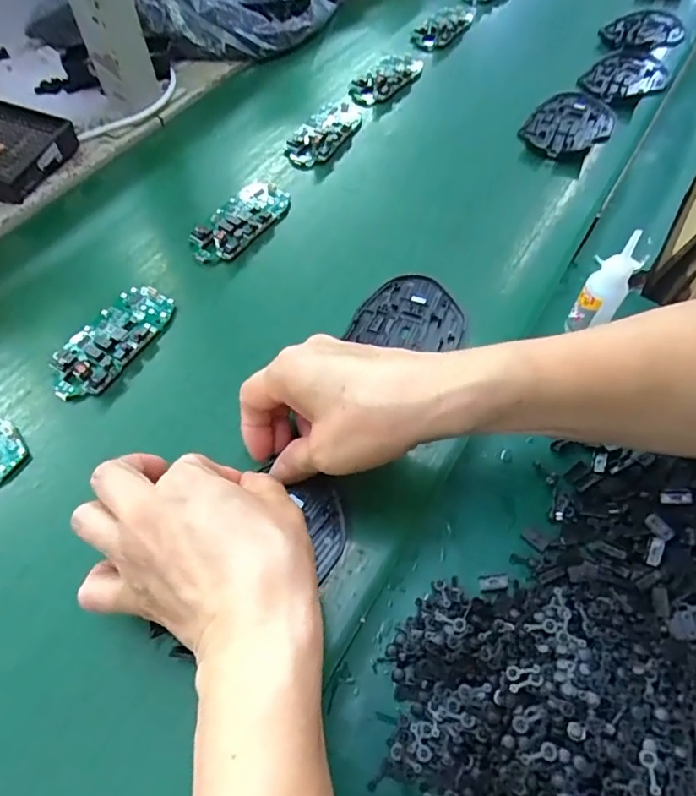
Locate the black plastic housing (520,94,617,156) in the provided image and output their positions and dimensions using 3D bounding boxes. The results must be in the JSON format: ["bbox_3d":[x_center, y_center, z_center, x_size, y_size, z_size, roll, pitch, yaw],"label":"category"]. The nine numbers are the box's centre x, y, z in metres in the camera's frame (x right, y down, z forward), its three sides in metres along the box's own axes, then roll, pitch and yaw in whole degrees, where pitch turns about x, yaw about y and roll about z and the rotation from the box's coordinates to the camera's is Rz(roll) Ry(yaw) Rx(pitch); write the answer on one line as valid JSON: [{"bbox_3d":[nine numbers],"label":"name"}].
[{"bbox_3d":[0.212,-0.259,0.502,0.069,0.011,0.102,33,62,20],"label":"black plastic housing"}]

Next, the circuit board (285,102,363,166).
[{"bbox_3d":[-0.020,-0.254,0.495,0.043,0.014,0.101,24,60,15],"label":"circuit board"}]

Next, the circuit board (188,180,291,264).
[{"bbox_3d":[-0.088,-0.146,0.428,0.046,0.011,0.099,27,60,17],"label":"circuit board"}]

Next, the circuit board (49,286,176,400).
[{"bbox_3d":[-0.162,-0.042,0.359,0.045,0.016,0.096,23,59,15],"label":"circuit board"}]

